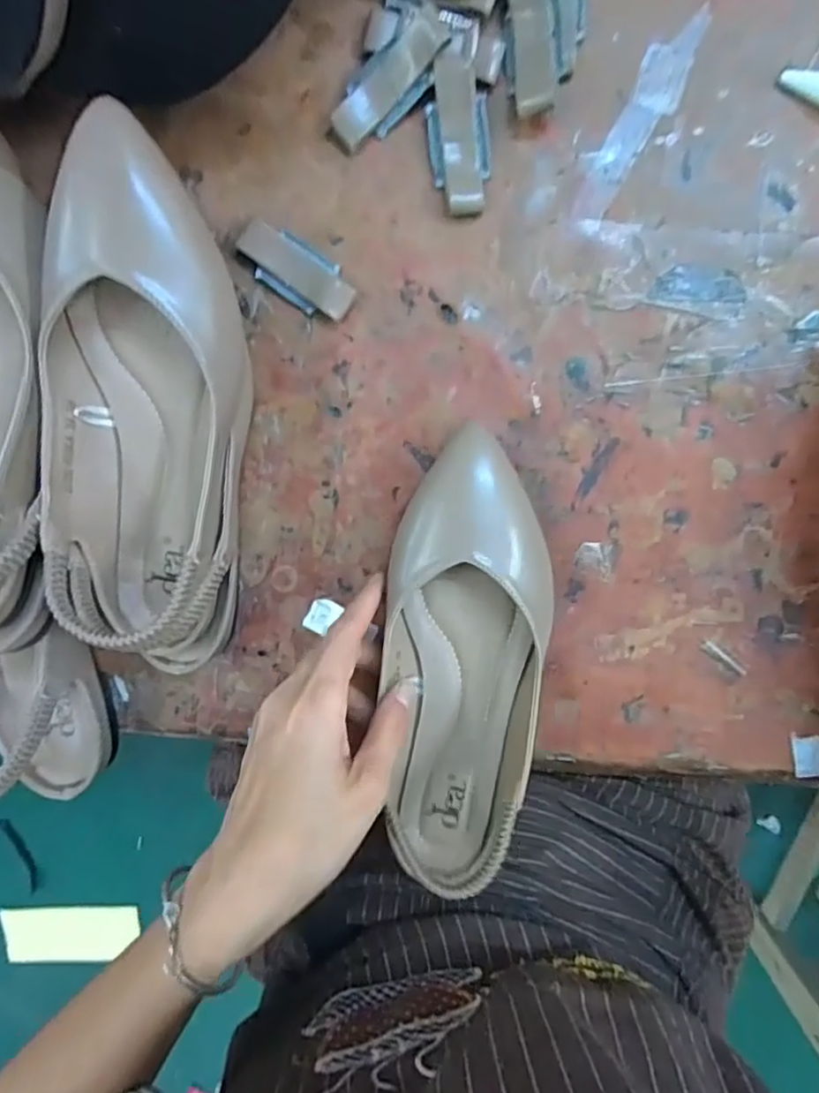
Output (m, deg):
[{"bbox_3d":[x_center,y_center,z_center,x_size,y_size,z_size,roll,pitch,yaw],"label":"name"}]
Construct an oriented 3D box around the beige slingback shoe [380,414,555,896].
[{"bbox_3d":[0.029,0.066,0.316,0.082,0.050,0.234,3,95,4],"label":"beige slingback shoe"}]

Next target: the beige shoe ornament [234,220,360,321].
[{"bbox_3d":[-0.058,-0.142,0.323,0.063,0.009,0.029,33,99,-1],"label":"beige shoe ornament"}]

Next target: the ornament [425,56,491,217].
[{"bbox_3d":[0.025,-0.199,0.305,0.029,0.014,0.065,-7,98,5],"label":"ornament"}]

